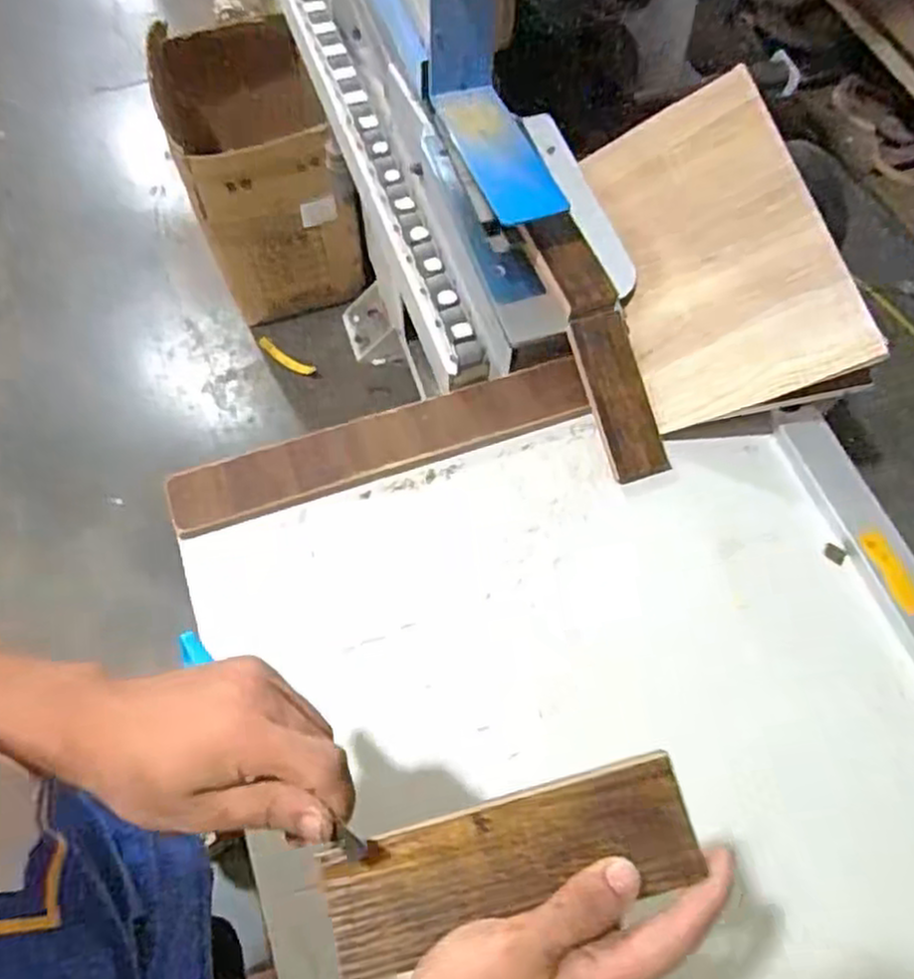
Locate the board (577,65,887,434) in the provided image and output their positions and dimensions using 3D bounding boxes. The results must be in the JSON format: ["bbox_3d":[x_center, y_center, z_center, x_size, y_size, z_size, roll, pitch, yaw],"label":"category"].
[{"bbox_3d":[0.275,-0.265,0.822,0.214,0.020,0.381,-25,70,27],"label":"board"}]

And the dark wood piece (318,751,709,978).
[{"bbox_3d":[0.026,0.177,0.352,0.174,0.009,0.057,-16,66,-4],"label":"dark wood piece"}]

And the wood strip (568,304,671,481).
[{"bbox_3d":[0.174,-0.100,0.810,0.063,0.015,0.182,-18,88,24],"label":"wood strip"}]

